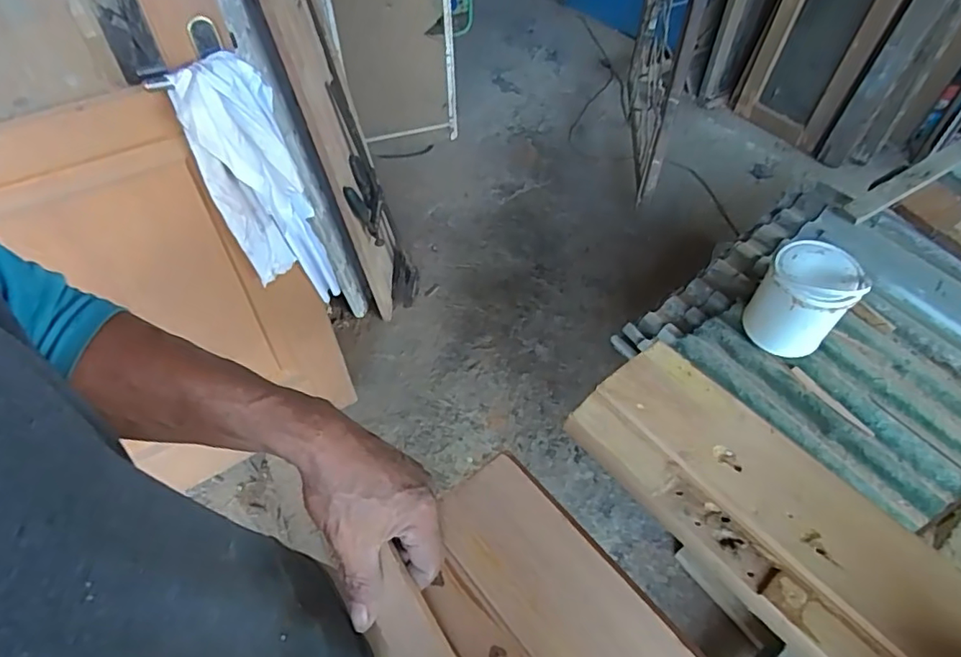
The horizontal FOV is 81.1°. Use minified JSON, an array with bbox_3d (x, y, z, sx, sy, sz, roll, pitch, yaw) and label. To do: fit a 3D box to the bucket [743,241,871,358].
[{"bbox_3d":[0.712,-0.061,1.258,0.172,0.241,0.169,-1,51,1],"label":"bucket"}]

